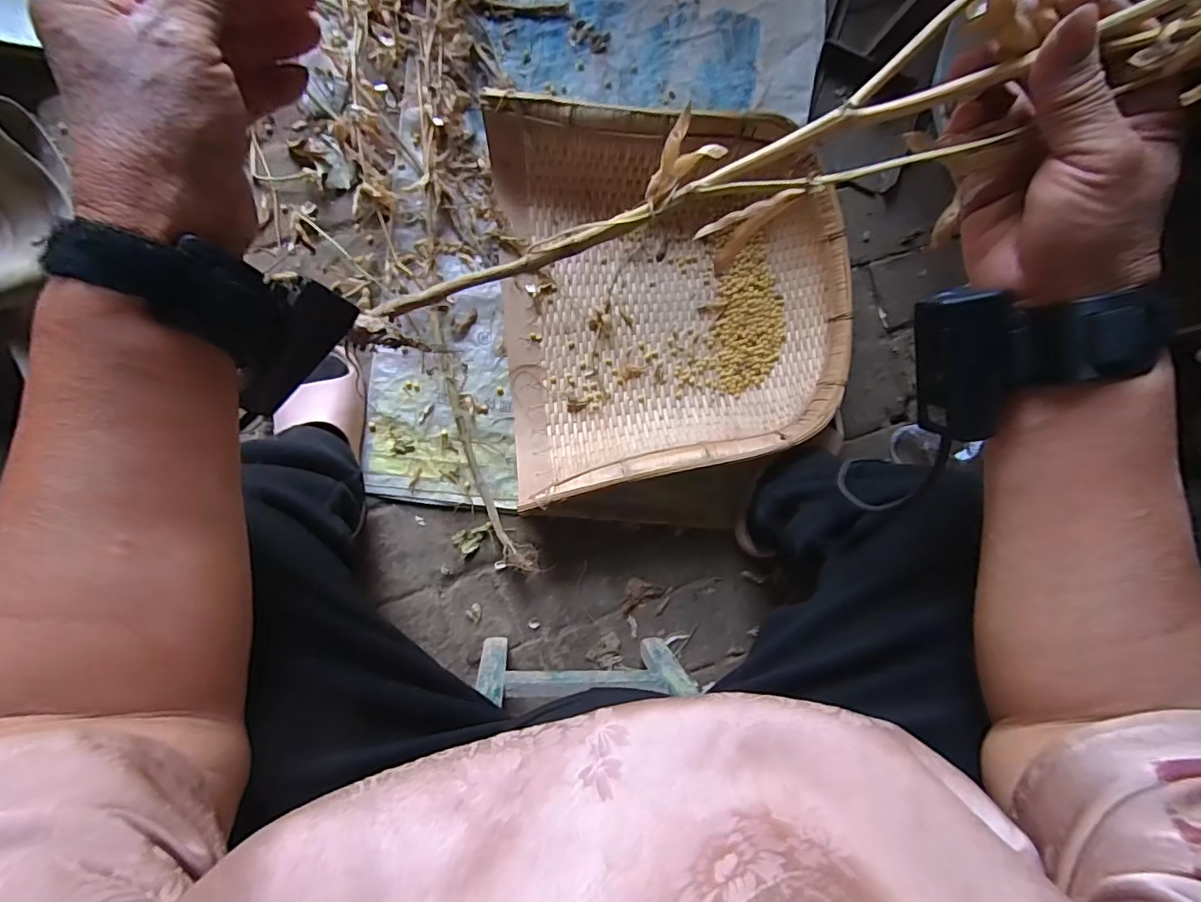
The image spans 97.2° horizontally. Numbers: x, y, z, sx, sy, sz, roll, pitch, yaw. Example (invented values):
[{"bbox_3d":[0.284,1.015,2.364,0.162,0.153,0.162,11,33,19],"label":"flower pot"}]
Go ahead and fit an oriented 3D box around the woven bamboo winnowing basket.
[{"bbox_3d":[0.073,-0.165,0.669,0.428,0.113,0.484,-5,91,-8],"label":"woven bamboo winnowing basket"}]

